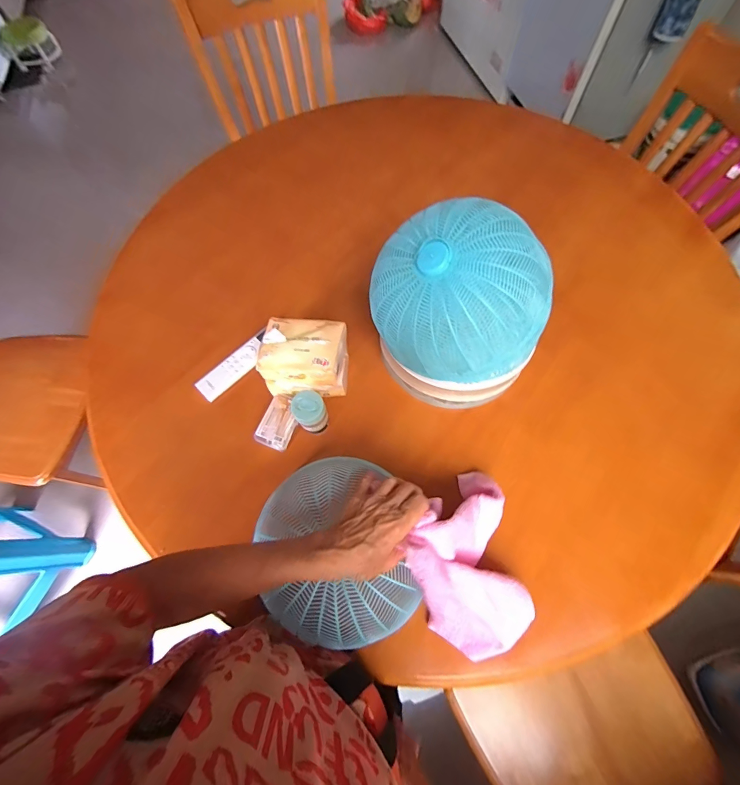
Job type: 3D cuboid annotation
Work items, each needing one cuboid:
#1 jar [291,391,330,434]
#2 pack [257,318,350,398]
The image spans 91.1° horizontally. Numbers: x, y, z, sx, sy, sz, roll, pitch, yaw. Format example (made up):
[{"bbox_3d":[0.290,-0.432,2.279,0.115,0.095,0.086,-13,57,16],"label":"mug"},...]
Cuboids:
[{"bbox_3d":[-0.090,0.033,0.568,0.045,0.082,0.054,-22,68,-7],"label":"jar"},{"bbox_3d":[-0.104,-0.052,0.592,0.131,0.096,0.110,7,69,6],"label":"pack"}]

